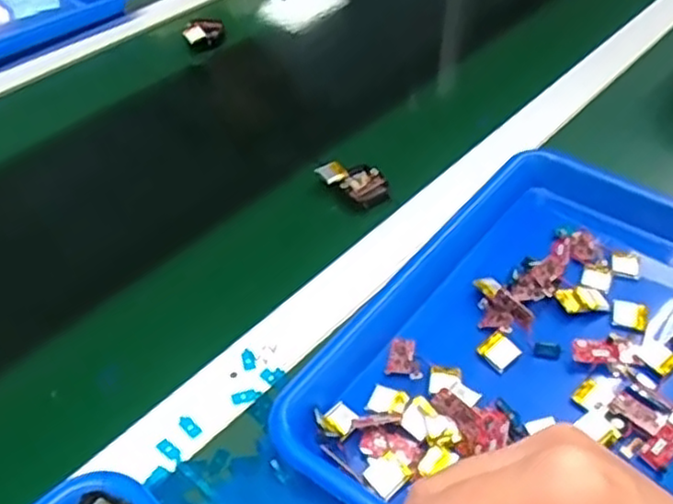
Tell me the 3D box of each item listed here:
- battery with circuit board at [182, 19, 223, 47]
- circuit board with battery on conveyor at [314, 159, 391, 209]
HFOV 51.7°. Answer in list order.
[{"bbox_3d":[-0.145,-0.239,0.760,0.041,0.017,0.035,-8,45,-8],"label":"battery with circuit board"},{"bbox_3d":[0.018,-0.059,0.574,0.060,0.017,0.038,29,52,27],"label":"circuit board with battery on conveyor"}]

